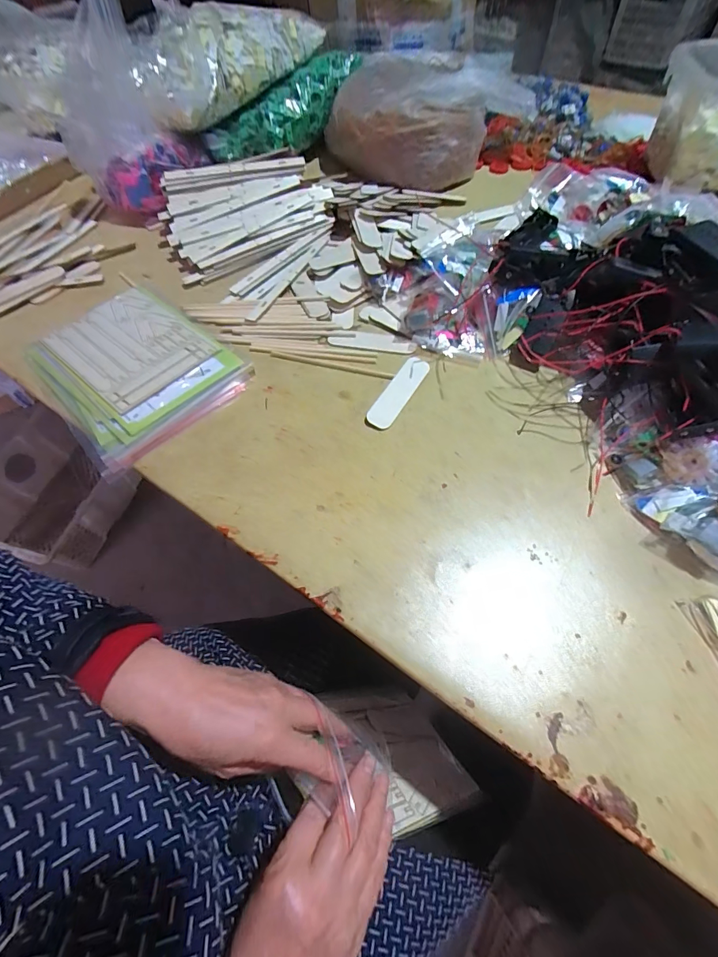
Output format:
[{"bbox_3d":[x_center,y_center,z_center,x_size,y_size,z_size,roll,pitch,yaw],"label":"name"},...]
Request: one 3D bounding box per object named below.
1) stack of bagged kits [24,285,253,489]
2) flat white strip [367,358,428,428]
[{"bbox_3d":[-0.255,-0.128,0.447,0.234,0.024,0.176,40,69,23],"label":"stack of bagged kits"},{"bbox_3d":[0.043,-0.094,0.417,0.028,0.006,0.105,31,64,9],"label":"flat white strip"}]

